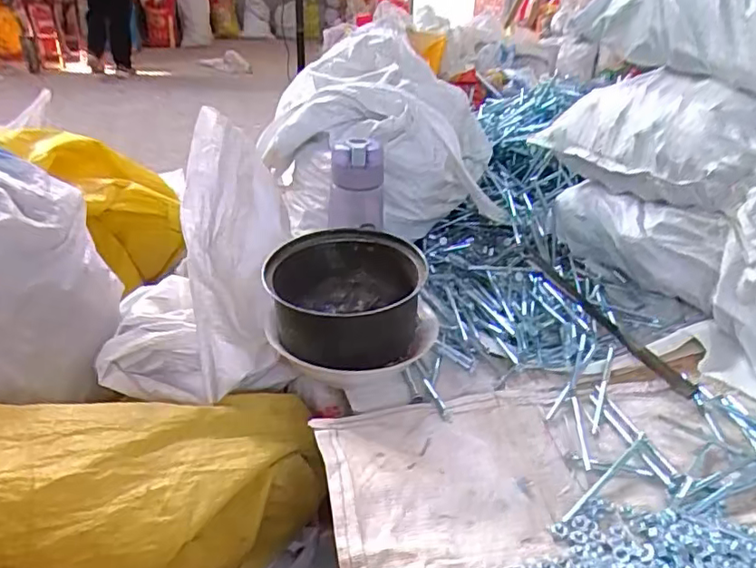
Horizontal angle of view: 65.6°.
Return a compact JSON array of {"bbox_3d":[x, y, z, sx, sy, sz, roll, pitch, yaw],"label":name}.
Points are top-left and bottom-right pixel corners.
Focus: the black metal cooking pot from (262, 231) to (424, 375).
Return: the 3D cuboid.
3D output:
[{"bbox_3d":[-0.036,0.014,0.643,0.160,0.095,0.172,1,30,-1],"label":"black metal cooking pot"}]

